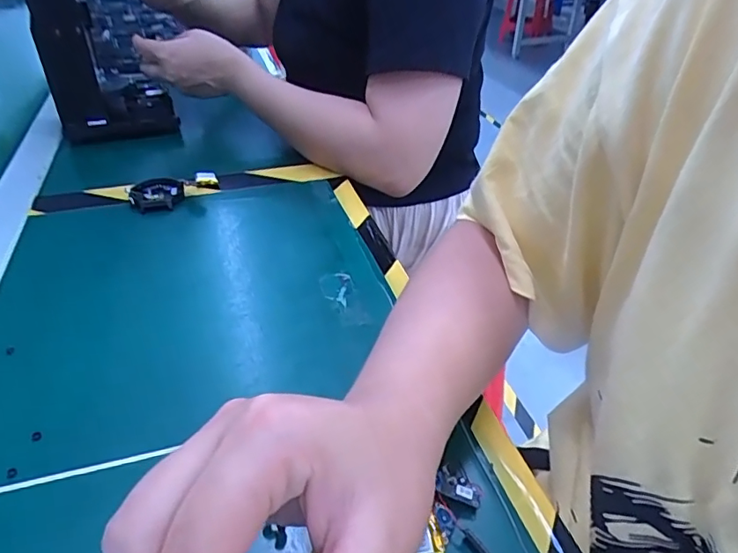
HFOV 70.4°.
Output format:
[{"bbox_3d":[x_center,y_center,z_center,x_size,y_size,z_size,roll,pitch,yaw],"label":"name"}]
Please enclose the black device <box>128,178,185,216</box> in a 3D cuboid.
[{"bbox_3d":[-0.206,-0.079,0.509,0.049,0.015,0.051,-8,37,-14],"label":"black device"}]

